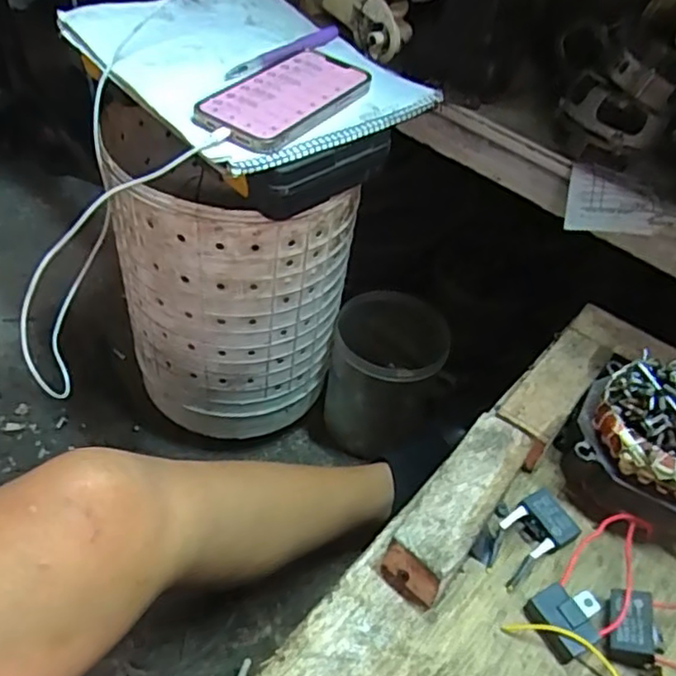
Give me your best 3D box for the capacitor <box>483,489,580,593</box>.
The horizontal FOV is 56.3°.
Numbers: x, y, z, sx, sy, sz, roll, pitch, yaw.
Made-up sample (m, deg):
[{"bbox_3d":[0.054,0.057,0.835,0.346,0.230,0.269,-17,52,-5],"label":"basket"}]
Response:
[{"bbox_3d":[0.120,0.126,0.401,0.064,0.015,0.036,-22,52,-27],"label":"capacitor"}]

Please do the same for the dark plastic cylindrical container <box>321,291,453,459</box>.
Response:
[{"bbox_3d":[0.064,0.056,0.811,0.148,0.181,0.129,14,45,6],"label":"dark plastic cylindrical container"}]

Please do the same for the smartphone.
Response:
[{"bbox_3d":[-0.043,-0.207,0.540,0.085,0.018,0.162,28,48,19],"label":"smartphone"}]

